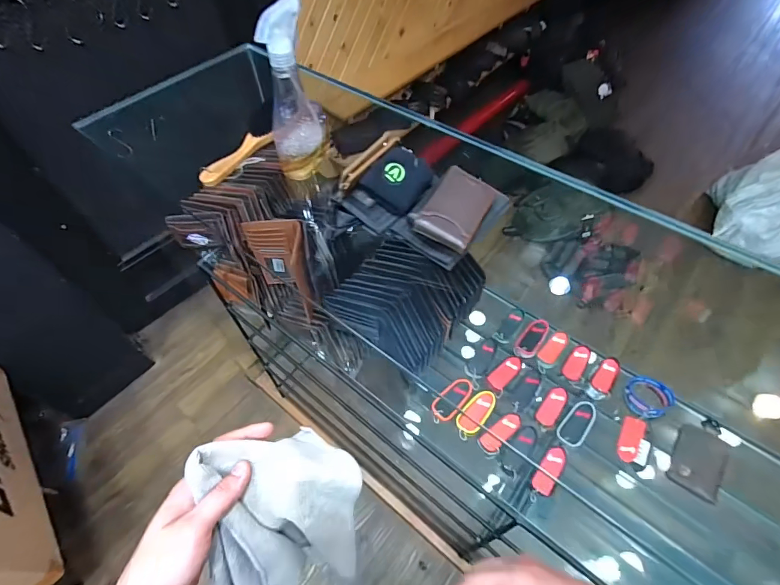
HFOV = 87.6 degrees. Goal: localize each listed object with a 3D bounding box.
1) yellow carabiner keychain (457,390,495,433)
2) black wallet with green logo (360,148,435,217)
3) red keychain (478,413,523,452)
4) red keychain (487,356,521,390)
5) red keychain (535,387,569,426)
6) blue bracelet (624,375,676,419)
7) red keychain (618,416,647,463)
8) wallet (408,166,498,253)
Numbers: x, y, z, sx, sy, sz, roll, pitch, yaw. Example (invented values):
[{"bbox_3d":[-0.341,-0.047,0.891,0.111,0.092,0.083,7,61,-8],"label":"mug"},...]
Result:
[{"bbox_3d":[0.148,0.201,0.684,0.040,0.009,0.083,37,72,24],"label":"yellow carabiner keychain"},{"bbox_3d":[0.012,-0.152,0.544,0.072,0.016,0.080,39,85,-5],"label":"black wallet with green logo"},{"bbox_3d":[0.184,0.232,0.672,0.078,0.014,0.033,-38,61,-8],"label":"red keychain"},{"bbox_3d":[0.206,0.142,0.726,0.072,0.006,0.030,-37,61,-23],"label":"red keychain"},{"bbox_3d":[0.277,0.195,0.694,0.032,0.011,0.074,32,61,22],"label":"red keychain"},{"bbox_3d":[0.431,0.171,0.678,0.081,0.025,0.067,-31,59,-20],"label":"blue bracelet"},{"bbox_3d":[0.391,0.240,0.663,0.032,0.013,0.070,4,62,52],"label":"red keychain"},{"bbox_3d":[0.079,-0.108,0.508,0.081,0.026,0.107,24,58,17],"label":"wallet"}]

